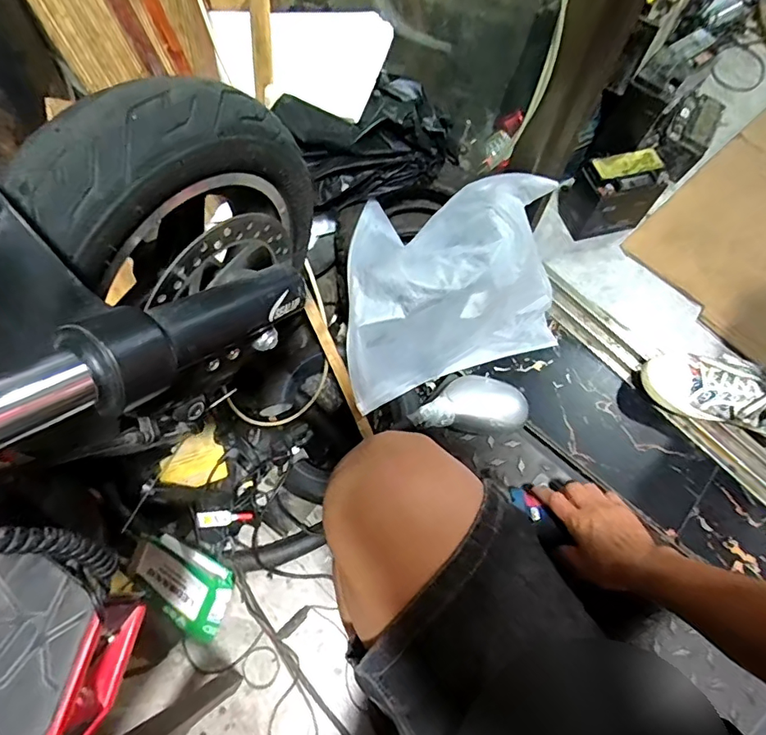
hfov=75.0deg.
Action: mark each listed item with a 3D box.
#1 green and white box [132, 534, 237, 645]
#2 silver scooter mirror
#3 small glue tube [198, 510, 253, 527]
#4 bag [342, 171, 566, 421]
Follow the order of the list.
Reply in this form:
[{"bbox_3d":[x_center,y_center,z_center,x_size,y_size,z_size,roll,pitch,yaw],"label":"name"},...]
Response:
[{"bbox_3d":[-0.290,0.311,0.723,0.162,0.038,0.097,30,95,14],"label":"green and white box"},{"bbox_3d":[0.135,0.057,0.775,0.182,0.057,0.092,2,65,-2],"label":"silver scooter mirror"},{"bbox_3d":[-0.234,0.223,0.741,0.077,0.011,0.022,3,64,-19],"label":"small glue tube"},{"bbox_3d":[0.086,-0.127,0.767,0.356,0.206,0.245,-21,68,-13],"label":"bag"}]

